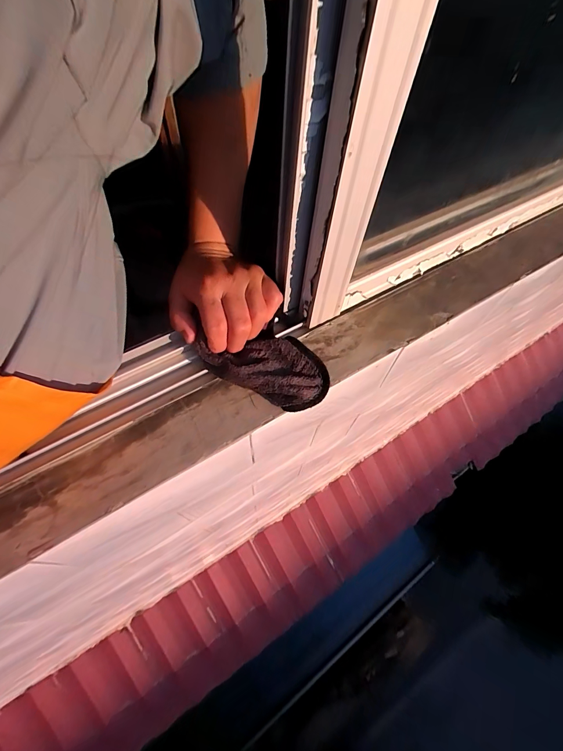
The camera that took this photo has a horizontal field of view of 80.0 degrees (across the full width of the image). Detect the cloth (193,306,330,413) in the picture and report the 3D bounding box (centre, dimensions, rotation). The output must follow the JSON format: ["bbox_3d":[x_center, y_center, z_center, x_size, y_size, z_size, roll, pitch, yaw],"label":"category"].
[{"bbox_3d":[-0.016,-0.011,0.339,0.129,0.032,0.062,21,61,9],"label":"cloth"}]

